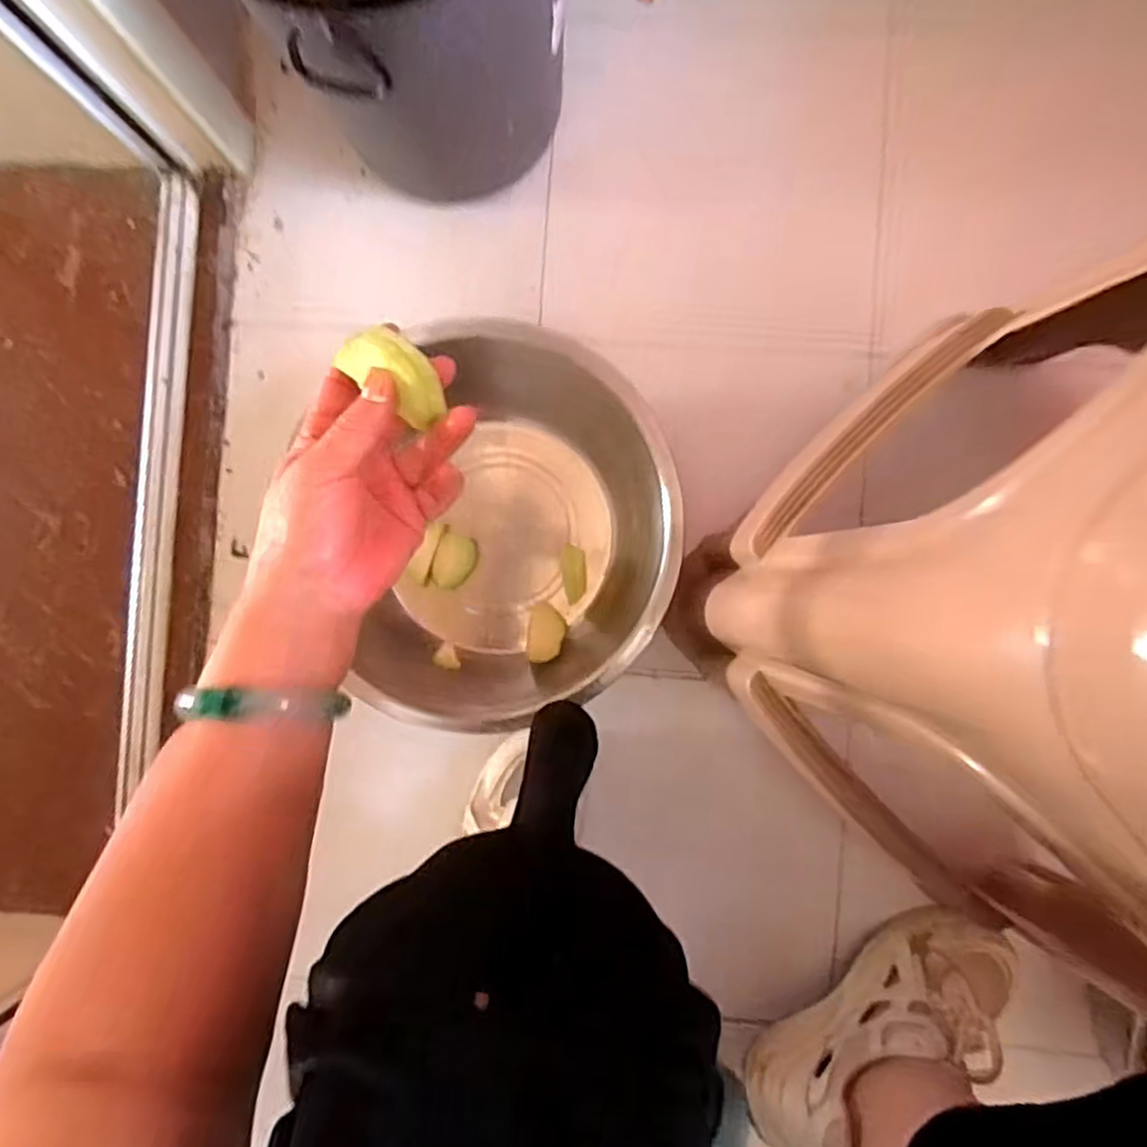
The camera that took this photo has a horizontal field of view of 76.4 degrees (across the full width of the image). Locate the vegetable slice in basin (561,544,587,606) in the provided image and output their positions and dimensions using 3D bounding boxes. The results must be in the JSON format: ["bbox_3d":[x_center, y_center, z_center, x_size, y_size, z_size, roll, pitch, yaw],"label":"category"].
[{"bbox_3d":[0.001,0.000,0.639,0.022,0.017,0.054,-3,111,2],"label":"vegetable slice in basin"}]

